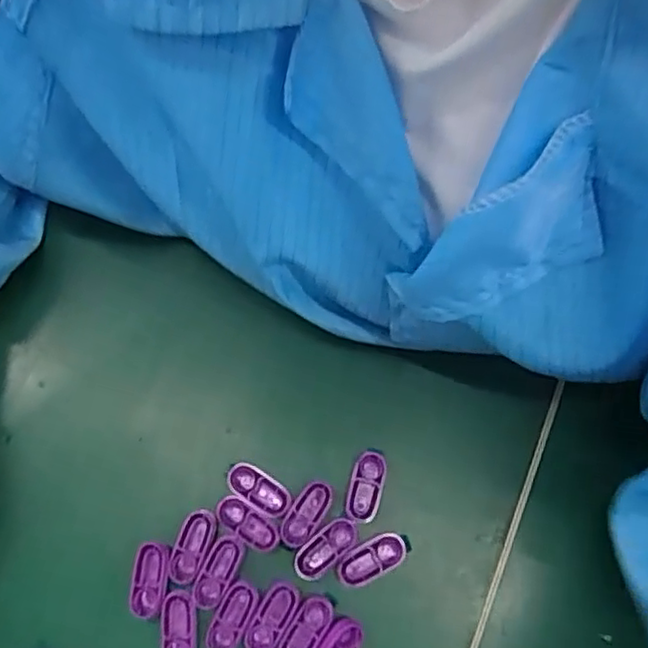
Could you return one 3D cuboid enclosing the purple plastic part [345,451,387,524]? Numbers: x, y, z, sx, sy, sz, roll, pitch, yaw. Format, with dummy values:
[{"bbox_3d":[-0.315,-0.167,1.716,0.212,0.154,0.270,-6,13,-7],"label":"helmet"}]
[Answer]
[{"bbox_3d":[0.021,0.081,0.324,0.016,0.004,0.035,11,73,4],"label":"purple plastic part"}]

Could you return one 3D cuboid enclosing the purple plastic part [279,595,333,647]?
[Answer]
[{"bbox_3d":[-0.009,0.142,0.301,0.015,0.004,0.033,29,75,9],"label":"purple plastic part"}]

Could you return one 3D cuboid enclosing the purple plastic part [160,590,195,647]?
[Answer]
[{"bbox_3d":[-0.068,0.142,0.304,0.015,0.004,0.033,-3,73,0],"label":"purple plastic part"}]

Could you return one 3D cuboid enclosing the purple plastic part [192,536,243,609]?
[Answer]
[{"bbox_3d":[-0.051,0.118,0.311,0.014,0.004,0.033,24,75,8],"label":"purple plastic part"}]

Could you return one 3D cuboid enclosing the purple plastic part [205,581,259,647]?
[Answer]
[{"bbox_3d":[-0.043,0.138,0.305,0.015,0.004,0.033,25,75,8],"label":"purple plastic part"}]

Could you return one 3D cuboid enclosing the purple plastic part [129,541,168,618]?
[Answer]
[{"bbox_3d":[-0.084,0.122,0.313,0.017,0.004,0.033,1,73,1],"label":"purple plastic part"}]

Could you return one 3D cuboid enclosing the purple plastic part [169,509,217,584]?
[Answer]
[{"bbox_3d":[-0.064,0.107,0.317,0.016,0.004,0.034,21,74,7],"label":"purple plastic part"}]

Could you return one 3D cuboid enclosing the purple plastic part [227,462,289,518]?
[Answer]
[{"bbox_3d":[-0.033,0.083,0.327,0.034,0.008,0.016,32,76,10],"label":"purple plastic part"}]

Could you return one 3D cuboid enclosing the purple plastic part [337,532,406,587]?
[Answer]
[{"bbox_3d":[0.023,0.113,0.314,0.034,0.004,0.016,-30,75,-8],"label":"purple plastic part"}]

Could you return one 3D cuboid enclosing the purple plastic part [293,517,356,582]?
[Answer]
[{"bbox_3d":[0.001,0.108,0.313,0.034,0.004,0.014,-41,77,-11],"label":"purple plastic part"}]

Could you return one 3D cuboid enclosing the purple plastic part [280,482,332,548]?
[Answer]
[{"bbox_3d":[-0.009,0.092,0.318,0.015,0.004,0.033,30,76,9],"label":"purple plastic part"}]

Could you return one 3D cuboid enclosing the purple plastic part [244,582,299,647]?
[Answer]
[{"bbox_3d":[-0.024,0.137,0.304,0.015,0.004,0.033,28,75,9],"label":"purple plastic part"}]

